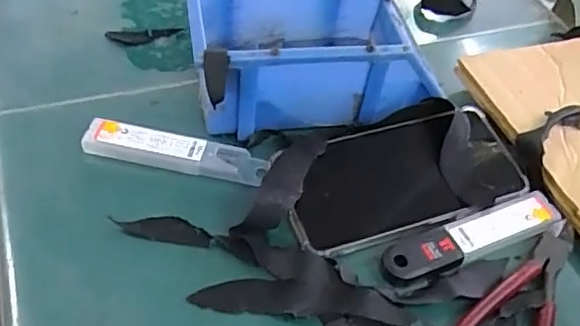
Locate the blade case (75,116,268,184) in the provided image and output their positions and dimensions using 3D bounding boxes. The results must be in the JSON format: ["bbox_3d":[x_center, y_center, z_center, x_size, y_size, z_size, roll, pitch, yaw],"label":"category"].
[{"bbox_3d":[-0.077,-0.008,0.397,0.121,0.014,0.025,9,48,1],"label":"blade case"}]

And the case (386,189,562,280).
[{"bbox_3d":[0.117,0.045,0.374,0.126,0.008,0.026,-16,52,-19],"label":"case"}]

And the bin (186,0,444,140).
[{"bbox_3d":[0.012,-0.085,0.436,0.164,0.077,0.130,-8,51,-11],"label":"bin"}]

